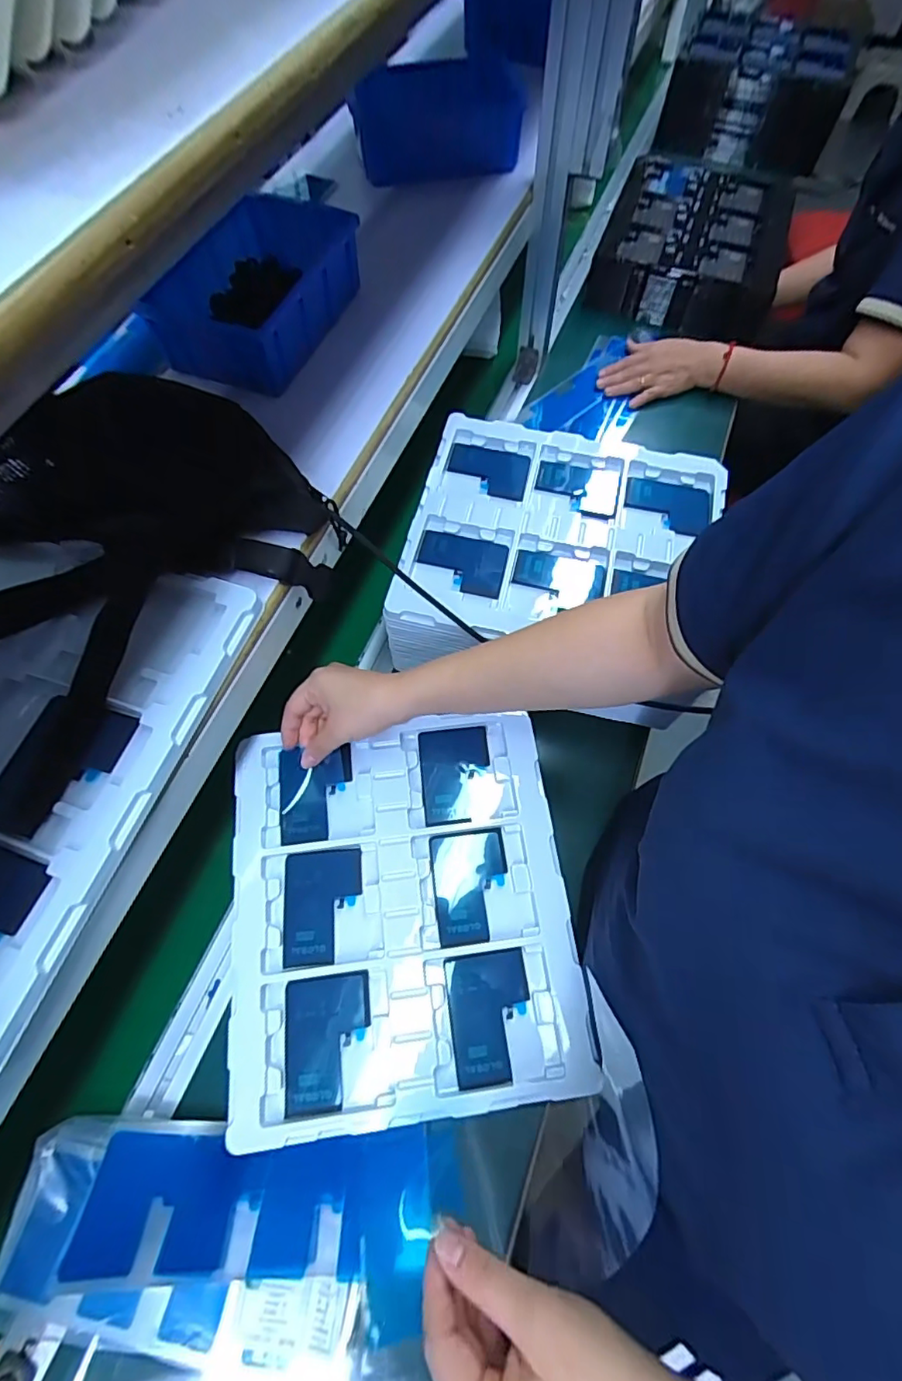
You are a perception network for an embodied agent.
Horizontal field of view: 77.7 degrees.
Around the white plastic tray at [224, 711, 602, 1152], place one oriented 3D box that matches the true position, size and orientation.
[{"bbox_3d":[-0.042,0.177,0.478,0.276,0.020,0.307,-7,65,-3],"label":"white plastic tray"}]

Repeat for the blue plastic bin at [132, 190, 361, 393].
[{"bbox_3d":[-0.178,-0.378,0.529,0.137,0.082,0.204,17,66,9],"label":"blue plastic bin"}]

